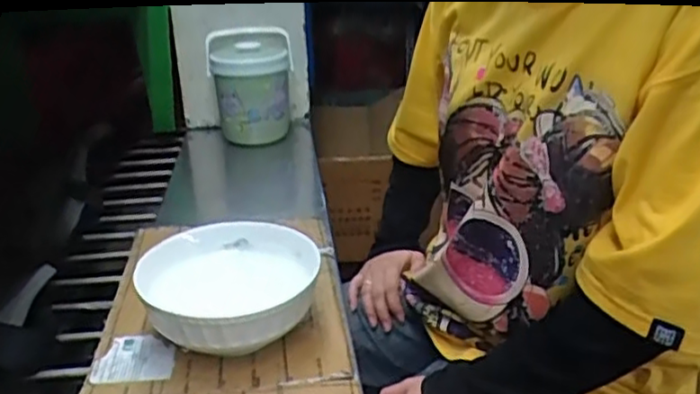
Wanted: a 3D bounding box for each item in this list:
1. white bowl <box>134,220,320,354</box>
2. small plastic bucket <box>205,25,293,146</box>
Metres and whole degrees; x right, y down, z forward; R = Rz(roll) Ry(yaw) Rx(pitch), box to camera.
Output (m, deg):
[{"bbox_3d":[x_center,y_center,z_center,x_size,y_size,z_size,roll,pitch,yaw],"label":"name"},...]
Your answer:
[{"bbox_3d":[-0.115,0.097,0.687,0.168,0.080,0.178,-1,23,1],"label":"white bowl"},{"bbox_3d":[-0.185,-0.209,1.281,0.158,0.192,0.137,-4,23,-5],"label":"small plastic bucket"}]

